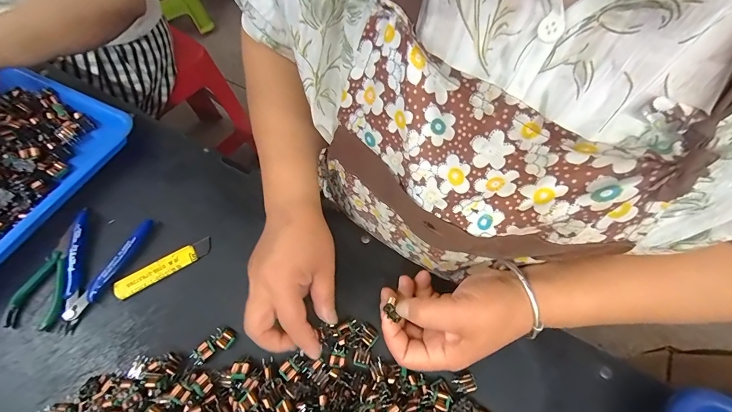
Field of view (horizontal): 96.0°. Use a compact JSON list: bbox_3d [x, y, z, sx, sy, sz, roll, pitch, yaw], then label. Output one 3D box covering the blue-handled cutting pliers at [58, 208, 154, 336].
[{"bbox_3d":[-0.289,0.056,0.339,0.075,0.013,0.120,21,63,11],"label":"blue-handled cutting pliers"}]

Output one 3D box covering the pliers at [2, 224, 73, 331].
[{"bbox_3d":[-0.323,0.071,0.336,0.048,0.010,0.100,-1,61,-1],"label":"pliers"}]

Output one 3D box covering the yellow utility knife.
[{"bbox_3d":[-0.209,0.063,0.342,0.097,0.004,0.021,-29,65,-16],"label":"yellow utility knife"}]

